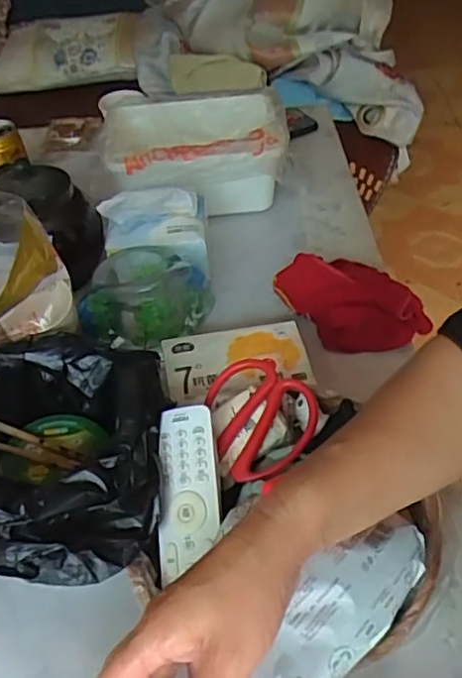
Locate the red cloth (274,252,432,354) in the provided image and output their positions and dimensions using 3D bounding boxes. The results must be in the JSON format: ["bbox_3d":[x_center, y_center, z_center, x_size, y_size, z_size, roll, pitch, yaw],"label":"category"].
[{"bbox_3d":[0.137,-0.057,0.709,0.134,0.066,0.159,-27,51,-20],"label":"red cloth"}]

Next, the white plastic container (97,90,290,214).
[{"bbox_3d":[-0.050,-0.261,0.876,0.246,0.114,0.197,-14,47,-10],"label":"white plastic container"}]

